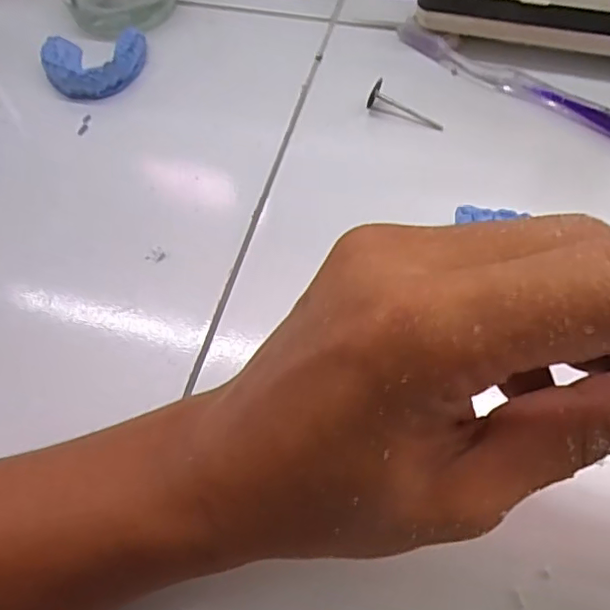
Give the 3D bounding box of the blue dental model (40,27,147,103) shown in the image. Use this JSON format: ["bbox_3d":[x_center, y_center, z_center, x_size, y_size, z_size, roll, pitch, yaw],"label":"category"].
[{"bbox_3d":[-0.133,-0.152,0.351,0.060,0.018,0.054,-3,60,3],"label":"blue dental model"}]

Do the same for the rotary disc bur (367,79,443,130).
[{"bbox_3d":[0.058,-0.111,0.320,0.045,0.014,0.016,27,65,1],"label":"rotary disc bur"}]

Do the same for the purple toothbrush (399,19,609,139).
[{"bbox_3d":[0.130,-0.120,0.318,0.183,0.013,0.016,34,68,21],"label":"purple toothbrush"}]

